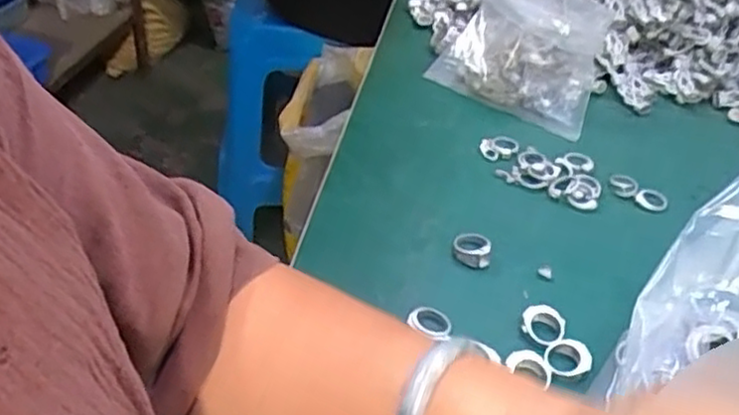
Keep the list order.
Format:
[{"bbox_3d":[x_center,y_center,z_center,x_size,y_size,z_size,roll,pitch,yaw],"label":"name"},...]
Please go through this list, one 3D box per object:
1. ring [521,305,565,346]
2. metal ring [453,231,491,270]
[{"bbox_3d":[0.105,0.070,0.423,0.025,0.010,0.023,3,41,-2],"label":"ring"},{"bbox_3d":[0.068,0.027,0.466,0.025,0.014,0.025,3,41,-2],"label":"metal ring"}]

